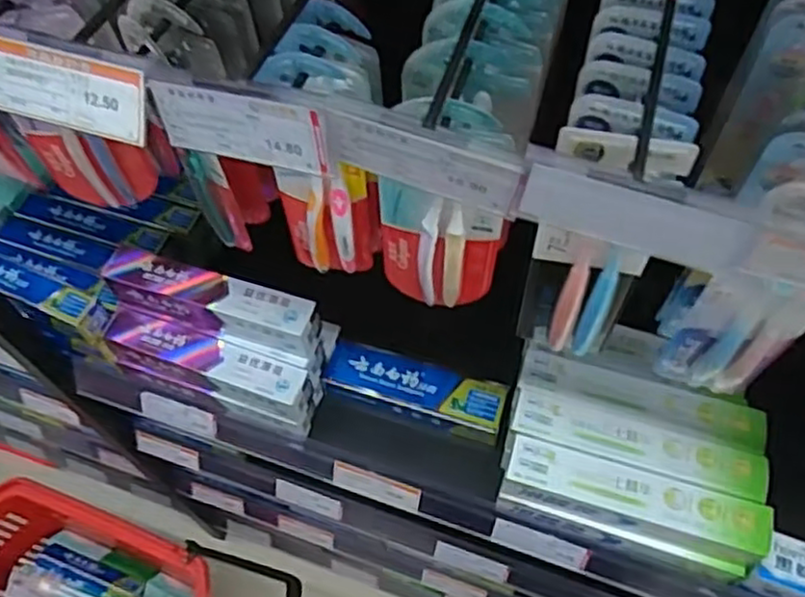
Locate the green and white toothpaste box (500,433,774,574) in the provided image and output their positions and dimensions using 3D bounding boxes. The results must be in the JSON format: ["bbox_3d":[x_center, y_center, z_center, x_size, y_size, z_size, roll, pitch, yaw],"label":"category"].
[{"bbox_3d":[0.206,0.185,0.639,0.231,0.056,0.052,17,61,11],"label":"green and white toothpaste box"}]

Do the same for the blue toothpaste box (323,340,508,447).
[{"bbox_3d":[0.013,0.099,0.757,0.190,0.032,0.059,16,61,10],"label":"blue toothpaste box"}]

